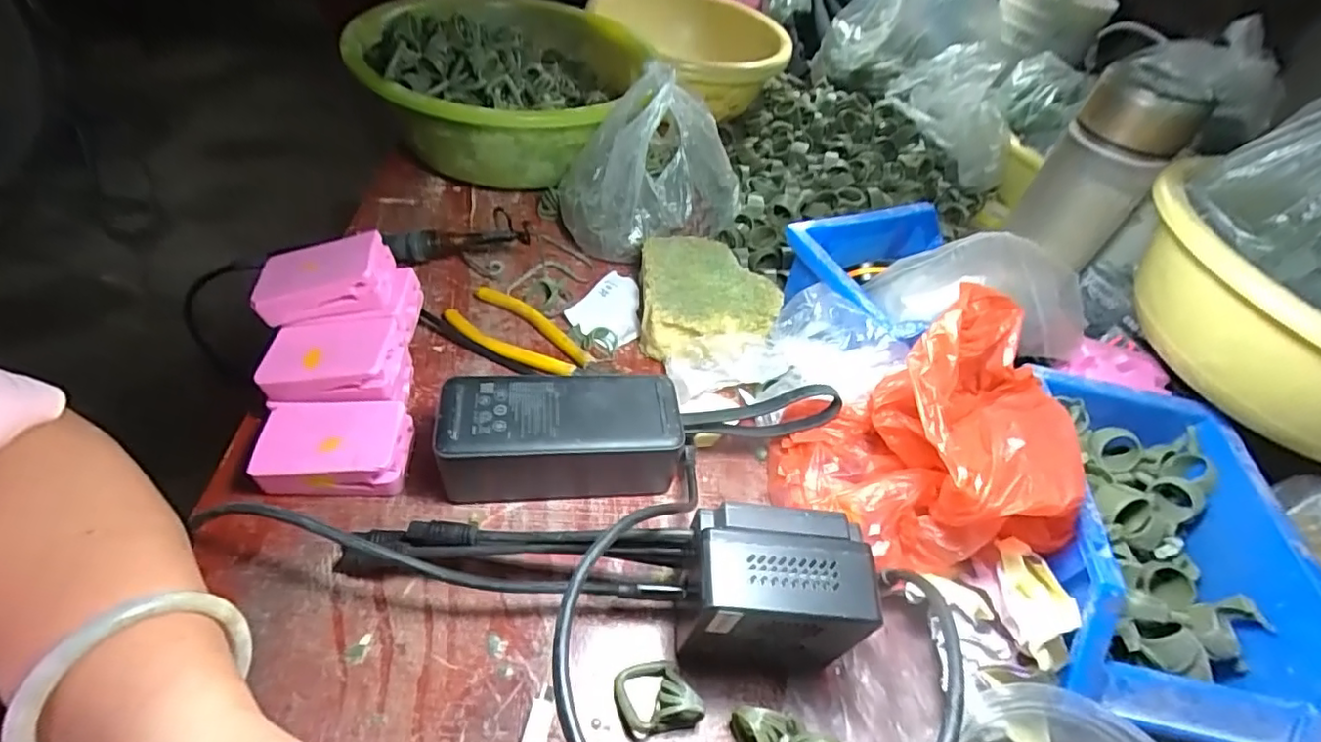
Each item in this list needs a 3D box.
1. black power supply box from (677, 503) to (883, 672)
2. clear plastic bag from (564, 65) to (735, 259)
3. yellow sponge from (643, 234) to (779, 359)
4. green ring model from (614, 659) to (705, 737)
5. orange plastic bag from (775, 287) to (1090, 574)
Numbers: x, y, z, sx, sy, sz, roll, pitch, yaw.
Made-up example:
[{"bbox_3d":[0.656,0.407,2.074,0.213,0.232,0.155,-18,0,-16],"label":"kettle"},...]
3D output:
[{"bbox_3d":[0.050,0.105,0.277,0.077,0.072,0.050,8,47,-3],"label":"black power supply box"},{"bbox_3d":[-0.003,-0.154,0.466,0.150,0.120,0.087,4,47,-6],"label":"clear plastic bag"},{"bbox_3d":[0.034,-0.057,0.436,0.096,0.034,0.107,4,47,-6],"label":"yellow sponge"},{"bbox_3d":[-0.002,0.146,0.268,0.033,0.022,0.031,-11,50,-19],"label":"green ring model"},{"bbox_3d":[0.142,0.038,0.311,0.124,0.112,0.112,4,47,-7],"label":"orange plastic bag"}]

